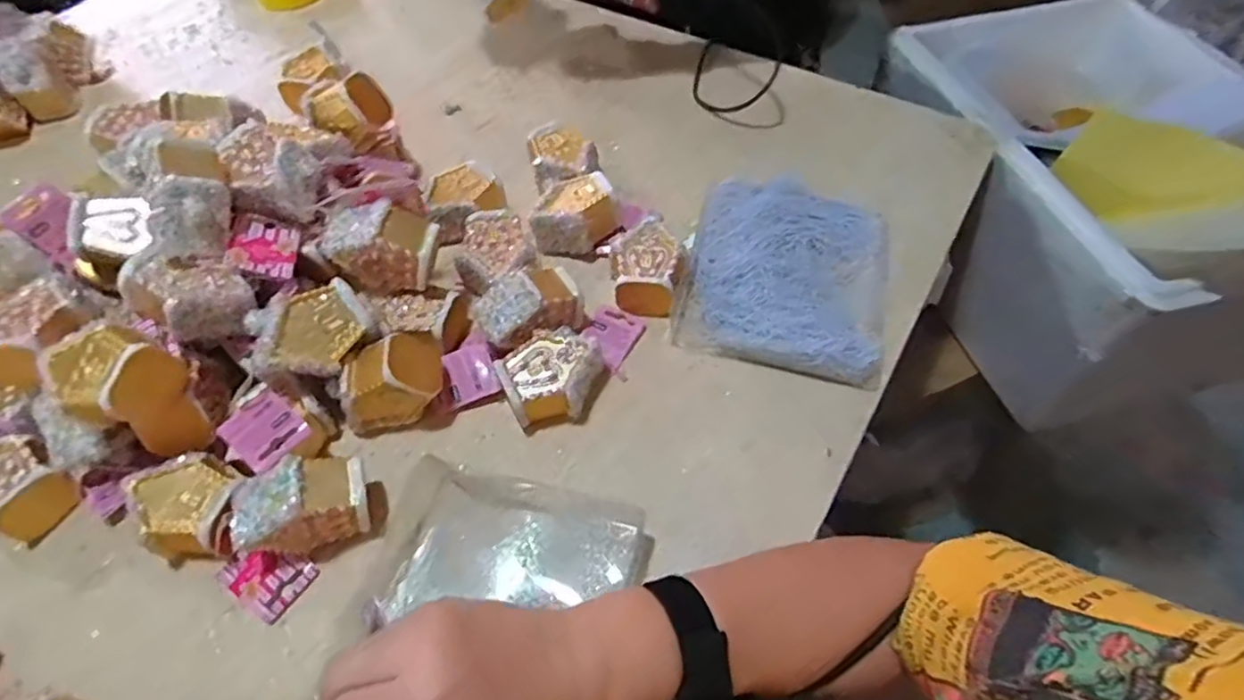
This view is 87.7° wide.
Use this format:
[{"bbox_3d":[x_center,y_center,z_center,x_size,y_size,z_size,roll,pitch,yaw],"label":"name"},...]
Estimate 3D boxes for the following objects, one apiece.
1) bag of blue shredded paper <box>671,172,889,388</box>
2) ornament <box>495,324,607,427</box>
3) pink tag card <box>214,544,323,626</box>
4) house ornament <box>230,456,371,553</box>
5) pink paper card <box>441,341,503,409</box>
[{"bbox_3d":[0.152,-0.072,0.599,0.173,0.028,0.212,11,58,9],"label":"bag of blue shredded paper"},{"bbox_3d":[-0.054,0.024,0.522,0.081,0.048,0.065,-22,59,-12],"label":"ornament"},{"bbox_3d":[-0.252,0.159,0.460,0.061,0.008,0.044,26,54,20],"label":"pink tag card"},{"bbox_3d":[-0.221,0.106,0.451,0.086,0.057,0.048,-18,58,-10],"label":"house ornament"},{"bbox_3d":[-0.124,0.019,0.535,0.040,0.005,0.044,-19,81,1],"label":"pink paper card"}]

